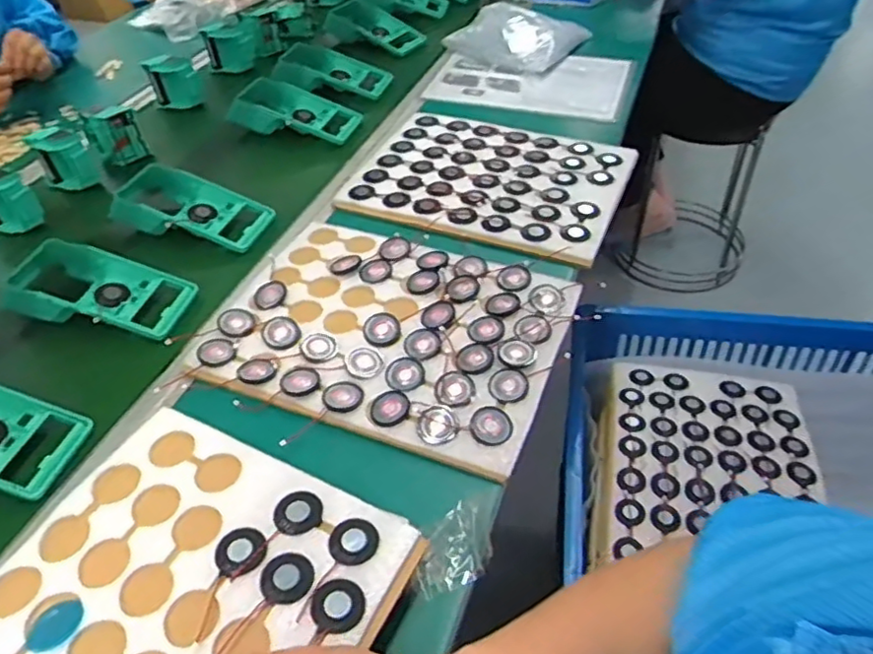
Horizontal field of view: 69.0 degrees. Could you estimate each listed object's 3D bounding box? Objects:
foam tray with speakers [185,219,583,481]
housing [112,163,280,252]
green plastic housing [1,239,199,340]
[{"bbox_3d":[-0.044,-0.008,0.617,0.319,0.017,0.248,17,49,16],"label":"foam tray with speakers"},{"bbox_3d":[-0.300,-0.145,0.773,0.190,0.042,0.094,10,47,13],"label":"housing"},{"bbox_3d":[-0.351,-0.027,0.676,0.179,0.075,0.091,8,47,12],"label":"green plastic housing"}]

